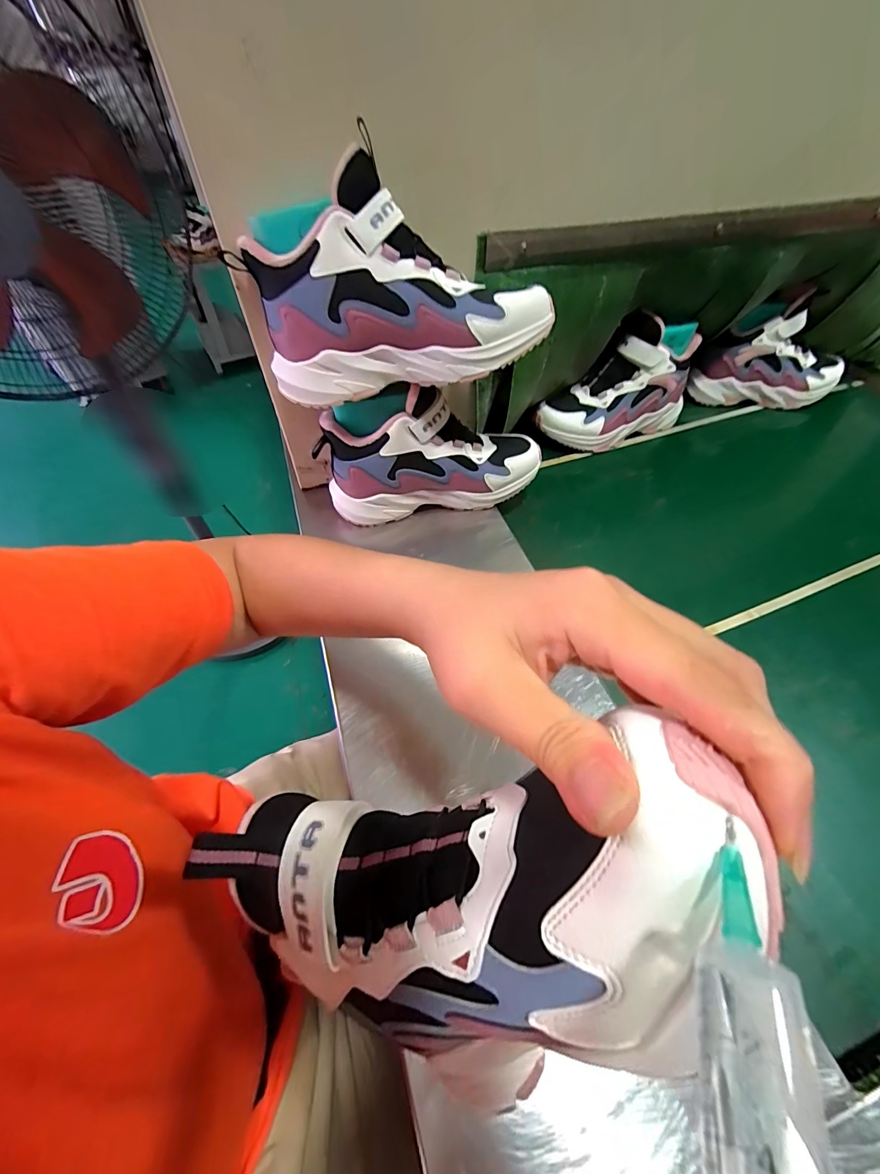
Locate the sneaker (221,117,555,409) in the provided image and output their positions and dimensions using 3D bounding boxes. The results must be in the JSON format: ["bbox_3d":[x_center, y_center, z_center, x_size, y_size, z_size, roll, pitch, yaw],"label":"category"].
[{"bbox_3d":[-0.030,-0.243,0.355,0.248,0.134,0.086,-5,53,-5],"label":"sneaker"}]

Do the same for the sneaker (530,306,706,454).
[{"bbox_3d":[0.261,-0.286,0.601,0.229,0.133,0.099,-26,58,-20],"label":"sneaker"}]

